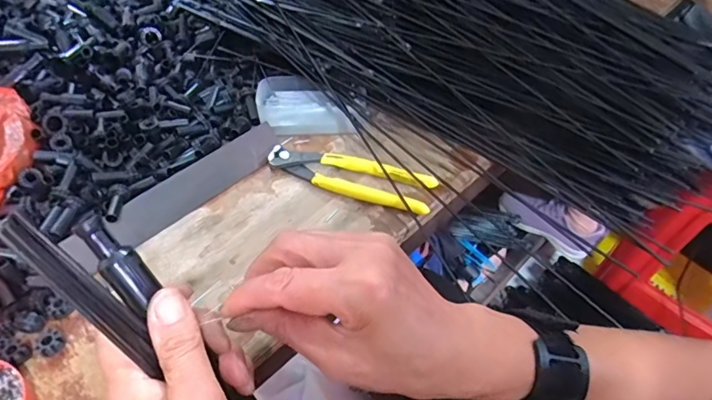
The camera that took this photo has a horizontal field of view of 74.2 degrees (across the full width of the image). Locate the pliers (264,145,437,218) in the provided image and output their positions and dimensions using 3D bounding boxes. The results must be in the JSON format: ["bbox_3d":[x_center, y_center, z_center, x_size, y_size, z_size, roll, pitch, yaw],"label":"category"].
[{"bbox_3d":[-0.005,-0.025,0.467,0.165,0.017,0.047,17,50,14],"label":"pliers"}]

